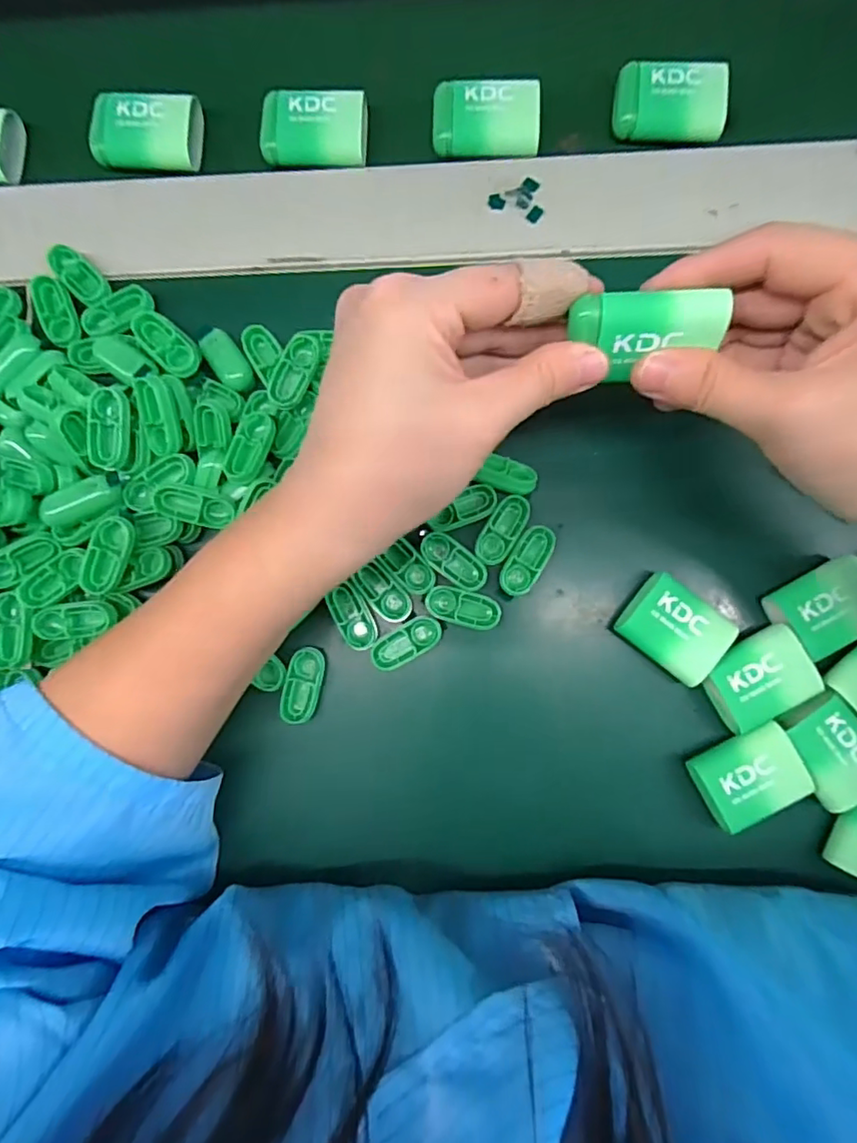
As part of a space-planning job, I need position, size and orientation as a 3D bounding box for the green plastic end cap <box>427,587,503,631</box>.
[{"bbox_3d":[0.016,0.017,0.259,0.034,0.004,0.016,15,86,3],"label":"green plastic end cap"}]

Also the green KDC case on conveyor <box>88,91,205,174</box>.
[{"bbox_3d":[-0.139,-0.215,0.282,0.050,0.019,0.035,3,86,2],"label":"green KDC case on conveyor"}]

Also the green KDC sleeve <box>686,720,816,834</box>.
[{"bbox_3d":[0.140,0.089,0.246,0.045,0.009,0.035,-32,85,-1],"label":"green KDC sleeve"}]

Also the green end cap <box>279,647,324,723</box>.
[{"bbox_3d":[-0.057,0.052,0.259,0.015,0.007,0.034,12,86,2],"label":"green end cap"}]

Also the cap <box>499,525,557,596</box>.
[{"bbox_3d":[0.046,-0.005,0.260,0.016,0.004,0.033,31,87,4],"label":"cap"}]

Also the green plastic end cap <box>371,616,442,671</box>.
[{"bbox_3d":[-0.010,0.033,0.262,0.033,0.012,0.015,-31,85,-1],"label":"green plastic end cap"}]

